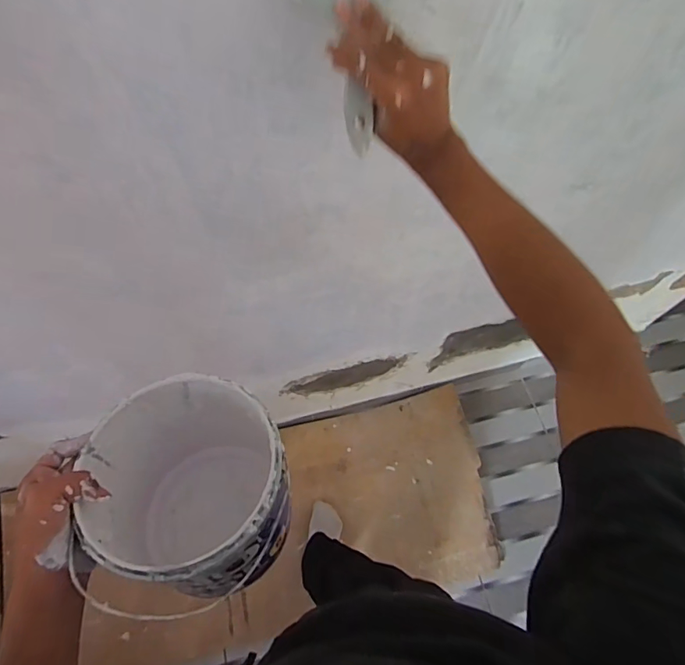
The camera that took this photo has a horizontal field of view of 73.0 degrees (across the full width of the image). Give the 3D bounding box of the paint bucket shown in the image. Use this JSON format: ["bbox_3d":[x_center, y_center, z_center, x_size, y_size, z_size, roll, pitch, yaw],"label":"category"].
[{"bbox_3d":[-0.148,0.164,0.499,0.185,0.221,0.194,-1,67,3],"label":"paint bucket"}]

